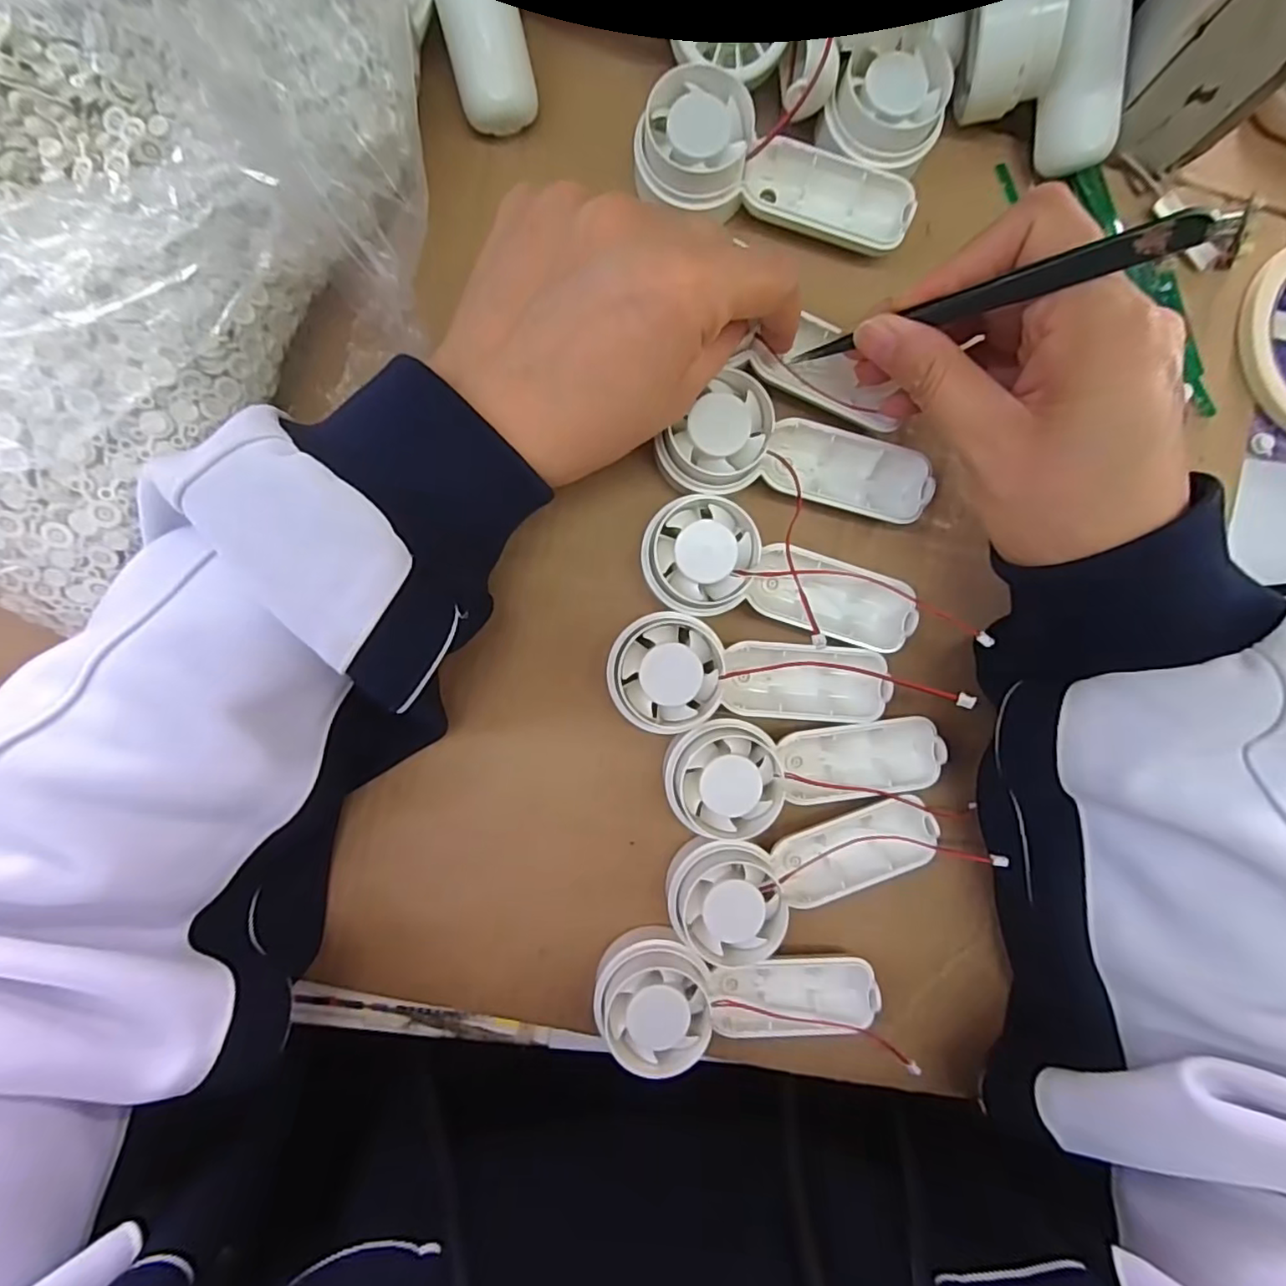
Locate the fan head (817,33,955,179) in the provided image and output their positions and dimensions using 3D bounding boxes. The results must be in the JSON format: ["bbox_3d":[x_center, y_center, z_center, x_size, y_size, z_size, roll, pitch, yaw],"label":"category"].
[{"bbox_3d":[0.098,-0.212,0.238,0.043,0.024,0.047,0,90,-3],"label":"fan head"}]

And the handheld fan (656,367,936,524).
[{"bbox_3d":[0.062,-0.077,0.240,0.106,0.026,0.043,9,90,-3],"label":"handheld fan"}]

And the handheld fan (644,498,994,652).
[{"bbox_3d":[0.059,-0.027,0.240,0.117,0.026,0.043,11,90,-3],"label":"handheld fan"}]

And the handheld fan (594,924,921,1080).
[{"bbox_3d":[0.046,0.146,0.240,0.126,0.029,0.042,9,90,-3],"label":"handheld fan"}]

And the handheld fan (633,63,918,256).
[{"bbox_3d":[0.053,-0.186,0.237,0.108,0.029,0.041,10,90,-3],"label":"handheld fan"}]

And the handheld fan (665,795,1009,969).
[{"bbox_3d":[0.073,0.093,0.242,0.123,0.026,0.045,-11,91,-3],"label":"handheld fan"}]

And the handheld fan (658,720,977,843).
[{"bbox_3d":[0.066,0.053,0.242,0.110,0.024,0.043,0,90,-3],"label":"handheld fan"}]

